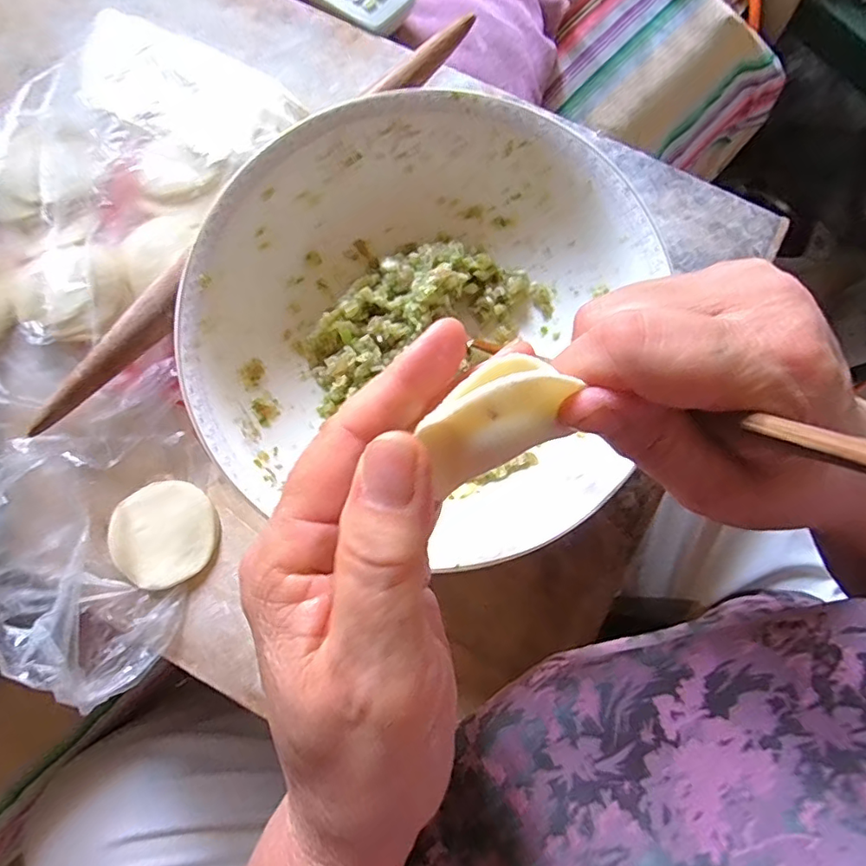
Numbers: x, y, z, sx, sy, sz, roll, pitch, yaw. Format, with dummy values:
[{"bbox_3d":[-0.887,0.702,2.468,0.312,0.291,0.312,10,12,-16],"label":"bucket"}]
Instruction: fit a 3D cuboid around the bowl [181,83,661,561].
[{"bbox_3d":[-0.003,-0.046,0.274,0.214,0.073,0.223,0,83,-2],"label":"bowl"}]

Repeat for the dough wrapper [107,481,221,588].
[{"bbox_3d":[-0.147,0.054,0.296,0.055,0.005,0.054,0,83,-2],"label":"dough wrapper"}]

